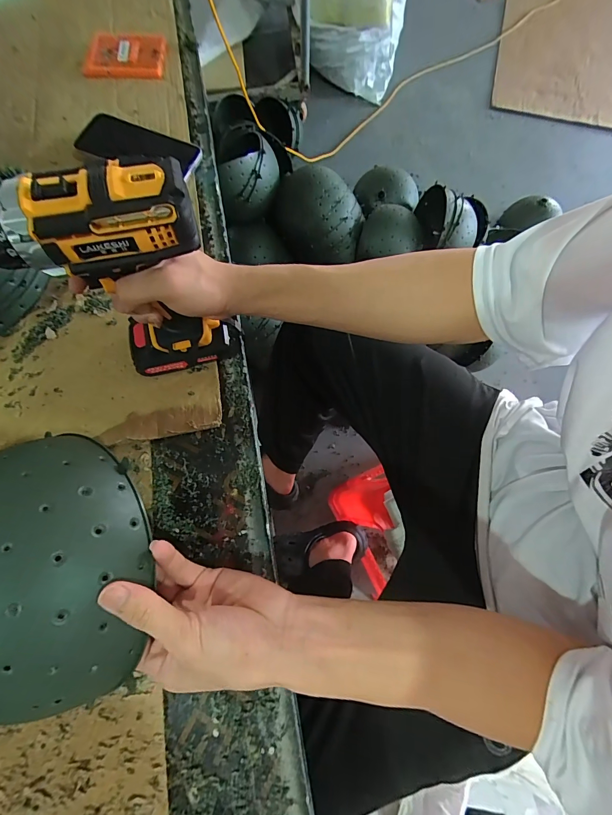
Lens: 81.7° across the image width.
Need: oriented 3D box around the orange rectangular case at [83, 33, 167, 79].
[{"bbox_3d":[-0.296,-0.580,0.582,0.128,0.016,0.088,3,73,0],"label":"orange rectangular case"}]

